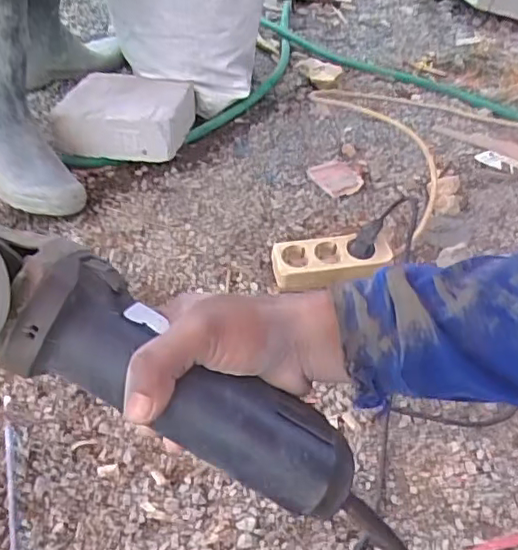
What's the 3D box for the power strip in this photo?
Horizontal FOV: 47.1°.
[{"bbox_3d":[0.101,-0.016,0.804,0.163,0.048,0.064,-7,44,-12],"label":"power strip"}]

